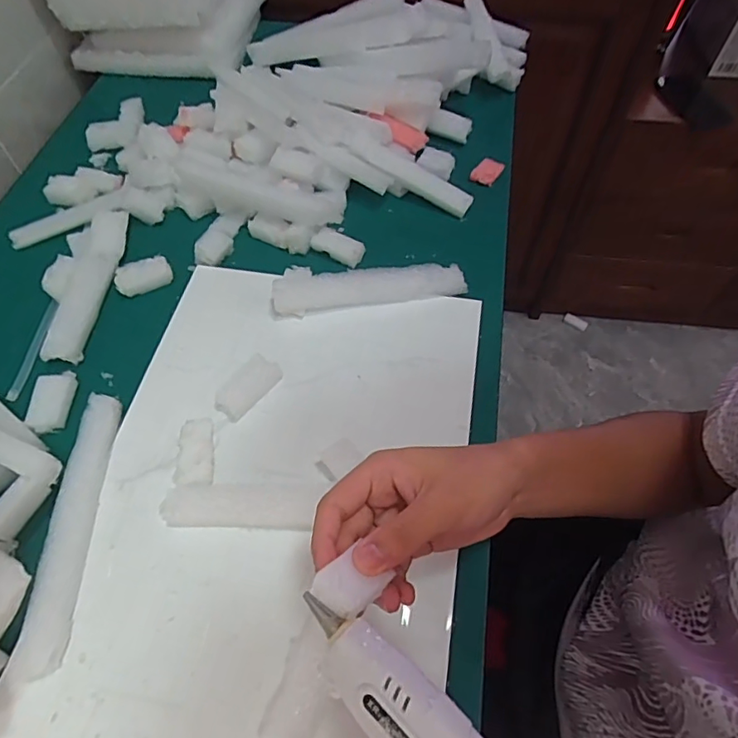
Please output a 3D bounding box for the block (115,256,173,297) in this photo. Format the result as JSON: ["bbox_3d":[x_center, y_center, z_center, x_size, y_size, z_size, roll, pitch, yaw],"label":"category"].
[{"bbox_3d":[-0.237,-0.099,0.555,0.056,0.021,0.029,-24,62,-15],"label":"block"}]

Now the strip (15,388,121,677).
[{"bbox_3d":[-0.229,0.116,0.410,0.027,0.017,0.209,-1,59,-2],"label":"strip"}]

